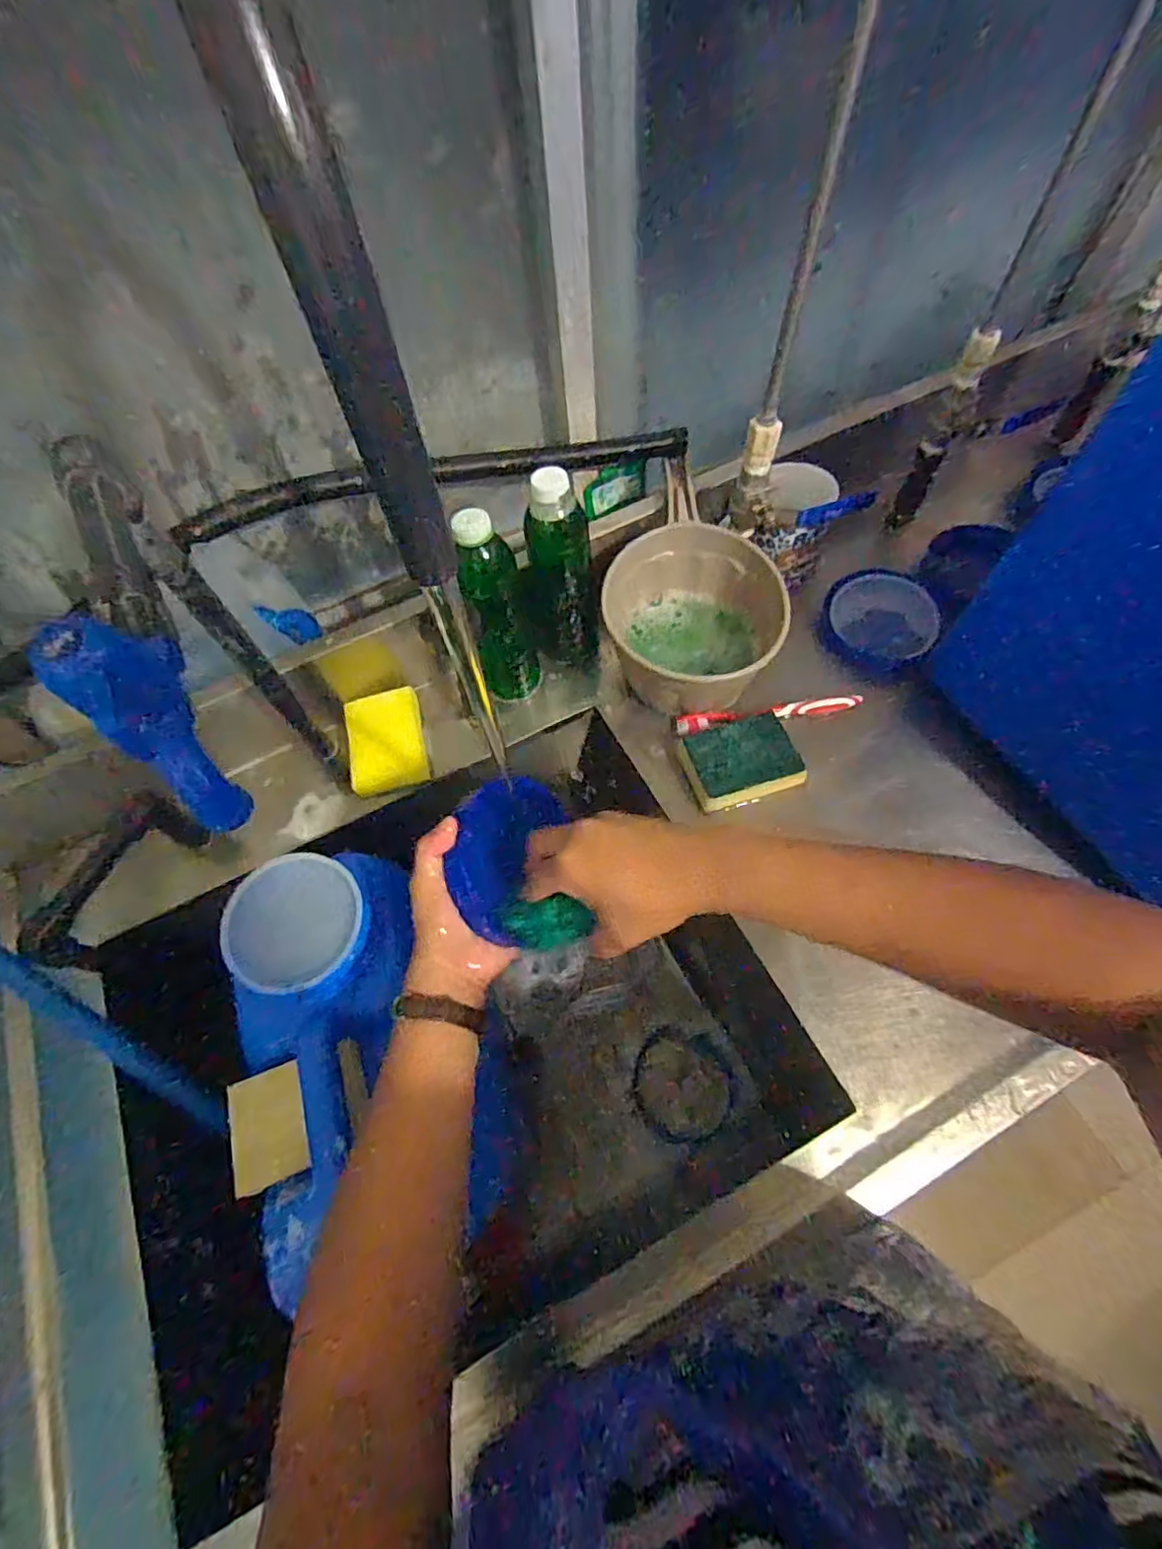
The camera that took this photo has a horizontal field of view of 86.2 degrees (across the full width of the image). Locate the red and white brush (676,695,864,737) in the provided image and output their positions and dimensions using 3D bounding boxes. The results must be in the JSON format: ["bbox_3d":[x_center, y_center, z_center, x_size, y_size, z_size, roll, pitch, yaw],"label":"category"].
[{"bbox_3d":[0.187,-0.062,0.627,0.181,0.022,0.026,-9,61,-1],"label":"red and white brush"}]

